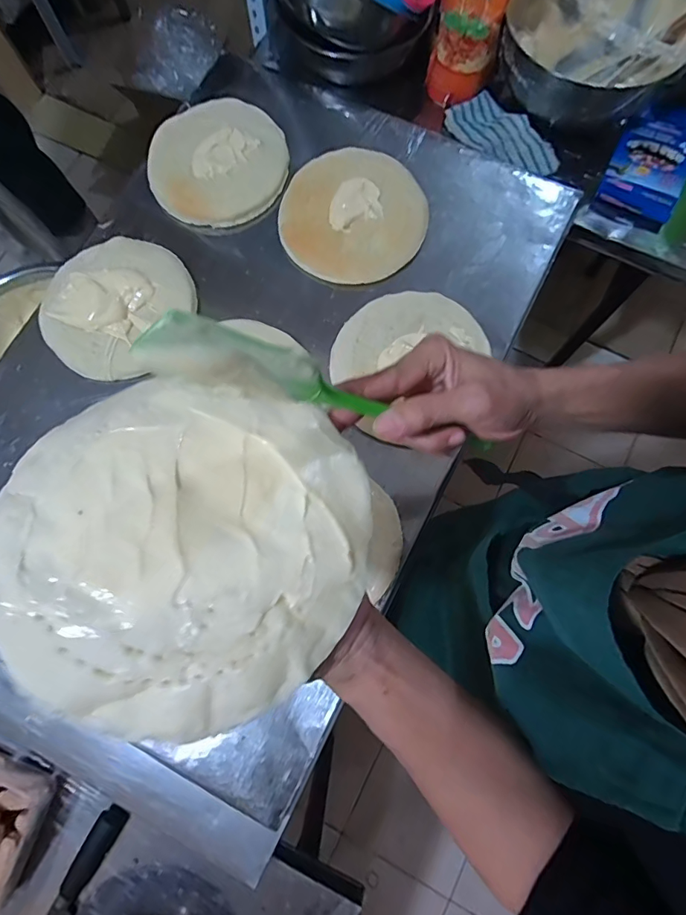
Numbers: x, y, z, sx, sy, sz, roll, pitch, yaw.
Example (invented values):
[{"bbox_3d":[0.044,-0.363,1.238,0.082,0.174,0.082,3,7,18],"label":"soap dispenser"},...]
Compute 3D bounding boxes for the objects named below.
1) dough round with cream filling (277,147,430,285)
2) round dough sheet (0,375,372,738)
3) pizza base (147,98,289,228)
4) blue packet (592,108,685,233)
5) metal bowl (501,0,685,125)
[{"bbox_3d":[0.018,-0.336,0.623,0.186,0.018,0.192,0,89,-2],"label":"dough round with cream filling"},{"bbox_3d":[-0.084,0.040,0.235,0.187,0.039,0.170,0,78,1],"label":"round dough sheet"},{"bbox_3d":[-0.180,-0.426,0.650,0.191,0.029,0.185,-1,85,-7],"label":"pizza base"},{"bbox_3d":[0.496,-0.476,0.721,0.117,0.025,0.216,27,79,6],"label":"blue packet"},{"bbox_3d":[0.377,-0.630,0.706,0.254,0.119,0.284,21,79,5],"label":"metal bowl"}]

